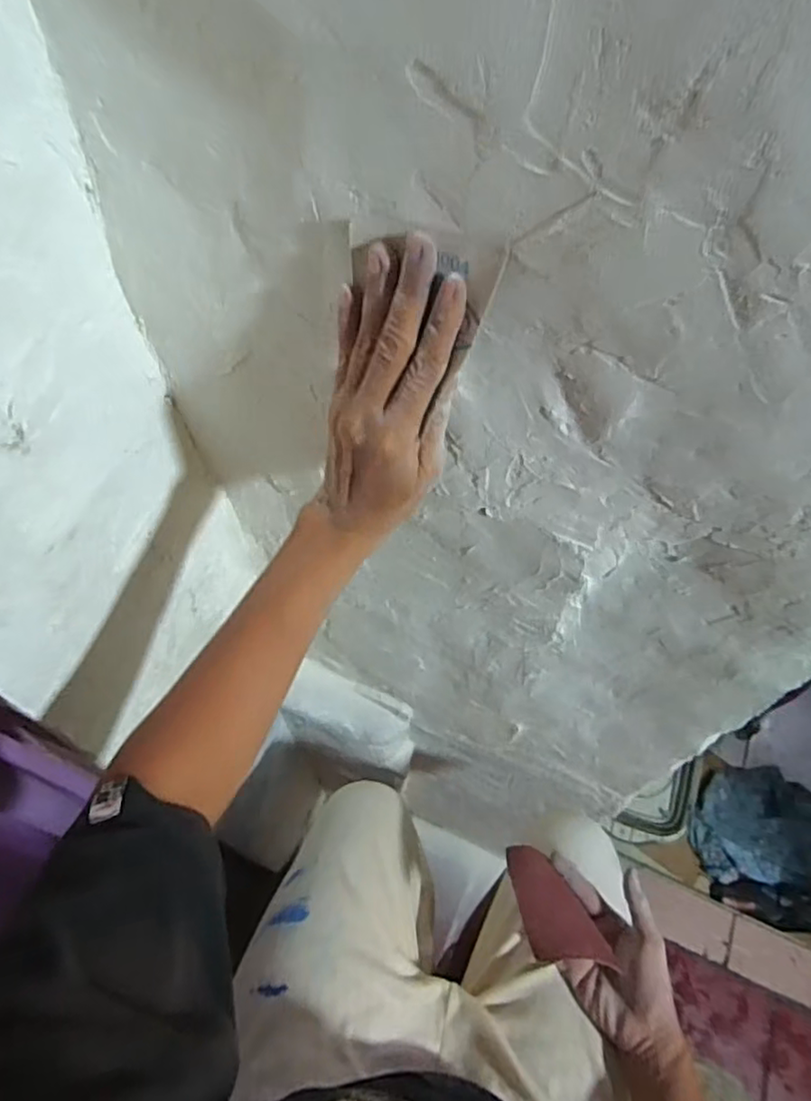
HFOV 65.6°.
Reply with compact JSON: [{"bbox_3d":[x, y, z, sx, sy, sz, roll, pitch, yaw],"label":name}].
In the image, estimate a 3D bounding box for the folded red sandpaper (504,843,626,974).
[{"bbox_3d":[0.132,0.314,0.560,0.066,0.037,0.102,-12,58,-7],"label":"folded red sandpaper"}]

